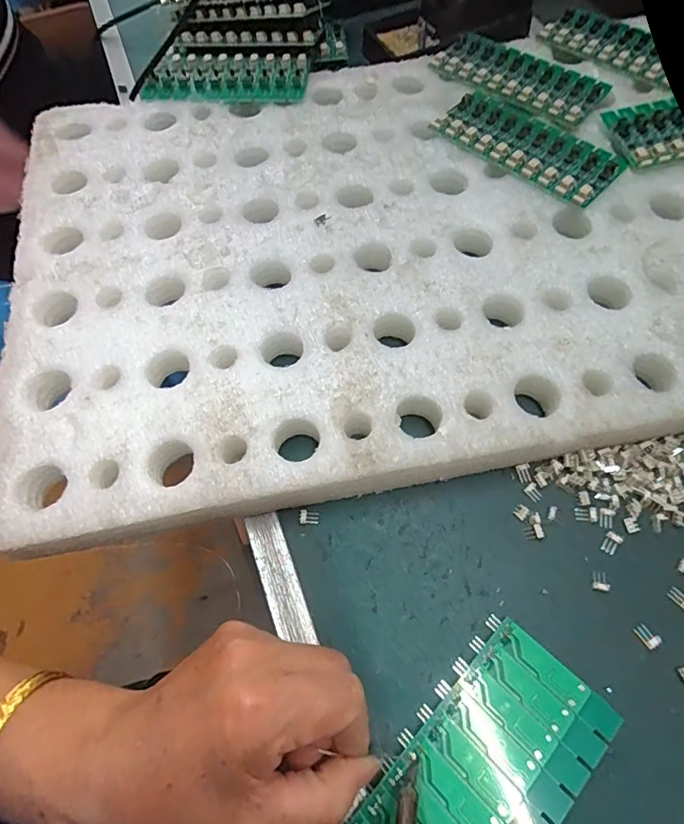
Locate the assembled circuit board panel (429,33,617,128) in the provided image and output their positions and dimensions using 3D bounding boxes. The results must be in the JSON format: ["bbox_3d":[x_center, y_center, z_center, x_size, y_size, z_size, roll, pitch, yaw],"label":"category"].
[{"bbox_3d":[0.143,-0.276,0.392,0.136,0.008,0.061,35,71,18],"label":"assembled circuit board panel"}]

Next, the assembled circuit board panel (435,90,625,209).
[{"bbox_3d":[0.137,-0.201,0.356,0.137,0.008,0.056,40,72,19],"label":"assembled circuit board panel"}]

